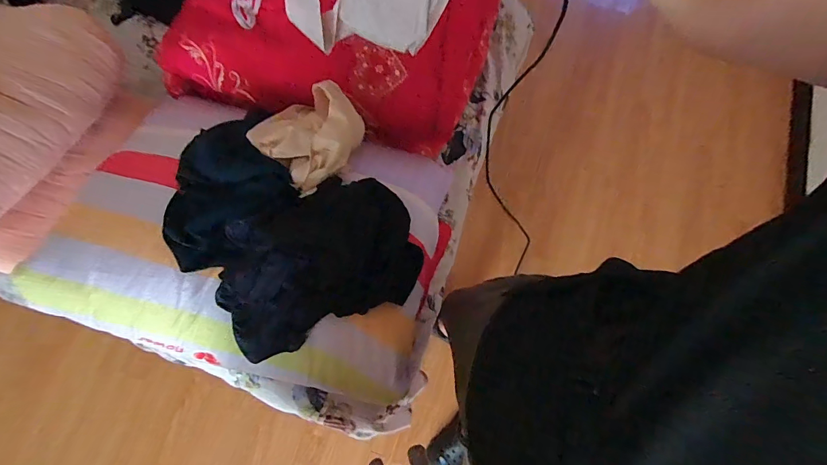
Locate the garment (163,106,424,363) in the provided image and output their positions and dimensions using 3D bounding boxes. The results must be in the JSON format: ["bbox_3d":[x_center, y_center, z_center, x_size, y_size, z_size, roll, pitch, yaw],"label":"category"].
[{"bbox_3d":[-0.206,-0.018,0.636,0.319,0.047,0.402,-37,79,-10],"label":"garment"}]

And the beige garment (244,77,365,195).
[{"bbox_3d":[-0.167,-0.163,0.667,0.169,0.065,0.159,-42,80,-11],"label":"beige garment"}]

